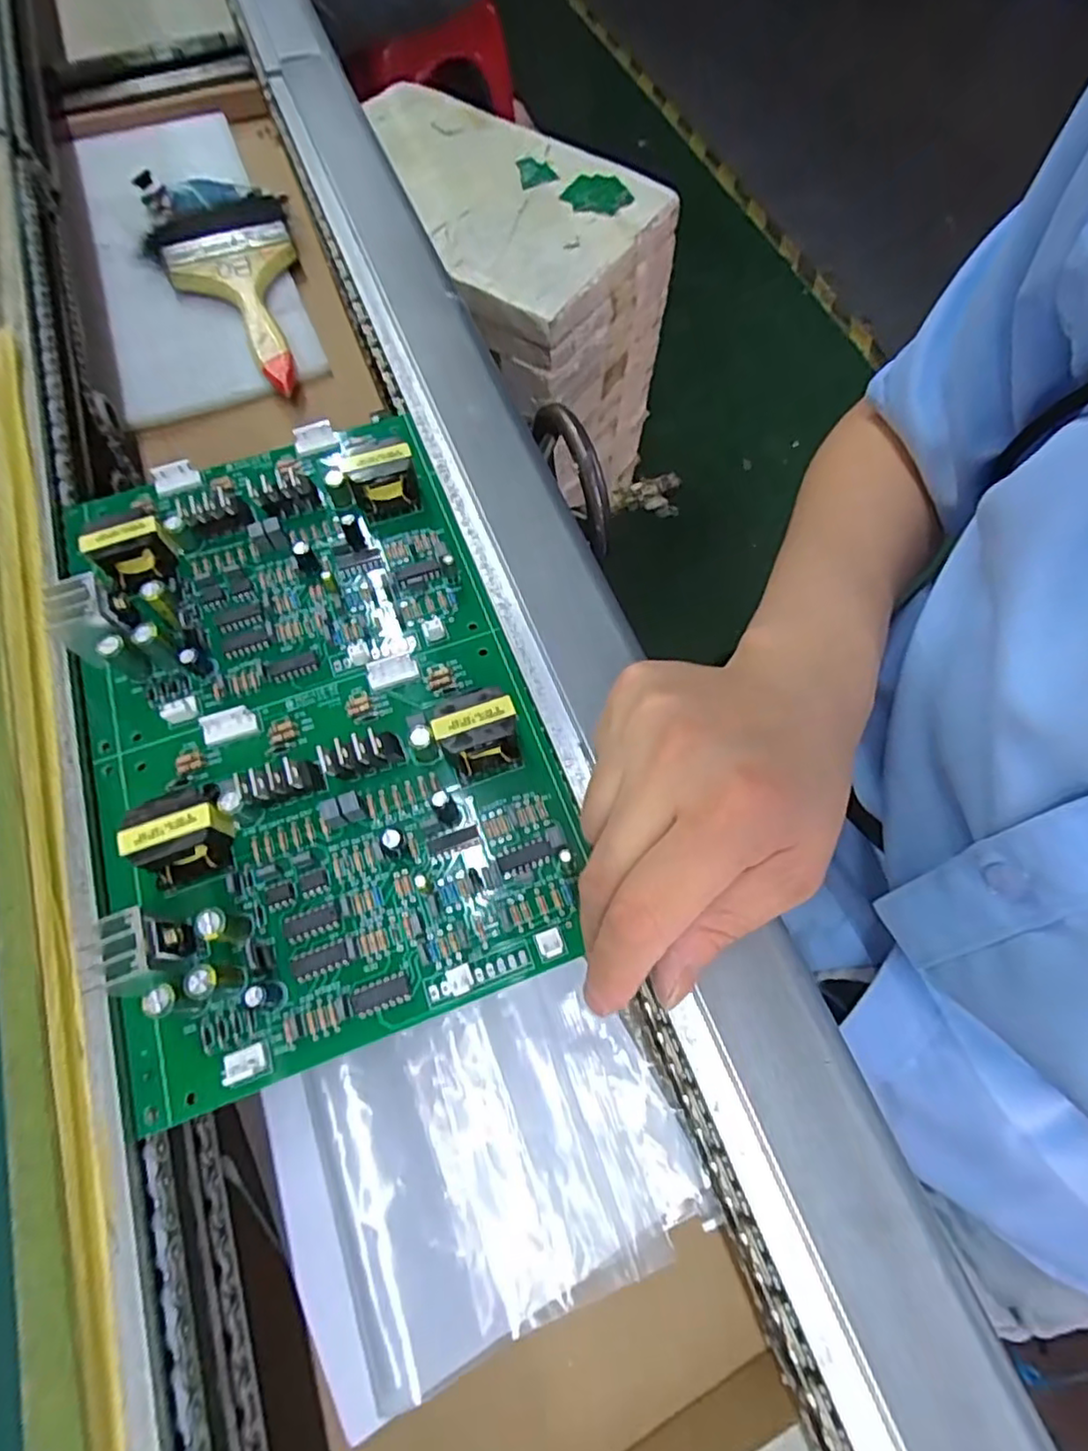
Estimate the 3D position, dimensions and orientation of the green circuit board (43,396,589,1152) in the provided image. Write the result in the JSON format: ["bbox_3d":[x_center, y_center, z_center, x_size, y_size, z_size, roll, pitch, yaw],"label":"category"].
[{"bbox_3d":[-0.095,-0.015,0.248,0.162,0.023,0.255,-19,68,-8],"label":"green circuit board"}]

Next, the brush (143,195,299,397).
[{"bbox_3d":[-0.226,-0.310,0.467,0.100,0.021,0.198,-16,68,-7],"label":"brush"}]

